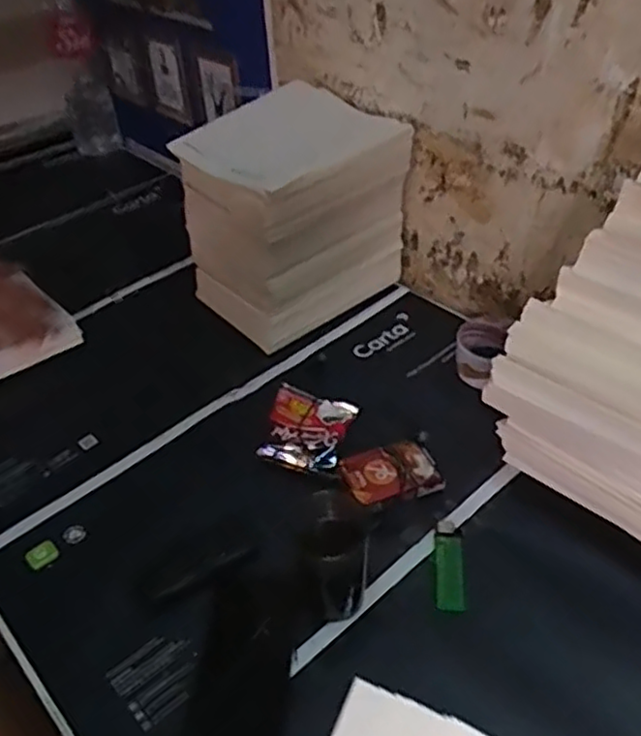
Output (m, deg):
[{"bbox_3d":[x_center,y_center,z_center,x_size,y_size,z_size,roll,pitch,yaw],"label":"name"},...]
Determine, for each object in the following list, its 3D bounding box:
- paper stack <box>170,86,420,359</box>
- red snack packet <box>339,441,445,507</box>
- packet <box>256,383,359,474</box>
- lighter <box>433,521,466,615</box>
[{"bbox_3d":[-0.029,-0.189,0.879,0.226,0.237,0.182,-31,47,-28],"label":"paper stack"},{"bbox_3d":[0.069,0.102,0.677,0.087,0.018,0.060,-14,41,-10],"label":"red snack packet"},{"bbox_3d":[-0.013,0.067,0.733,0.084,0.033,0.102,8,42,14],"label":"packet"},{"bbox_3d":[0.111,0.169,0.603,0.025,0.012,0.081,1,40,6],"label":"lighter"}]

